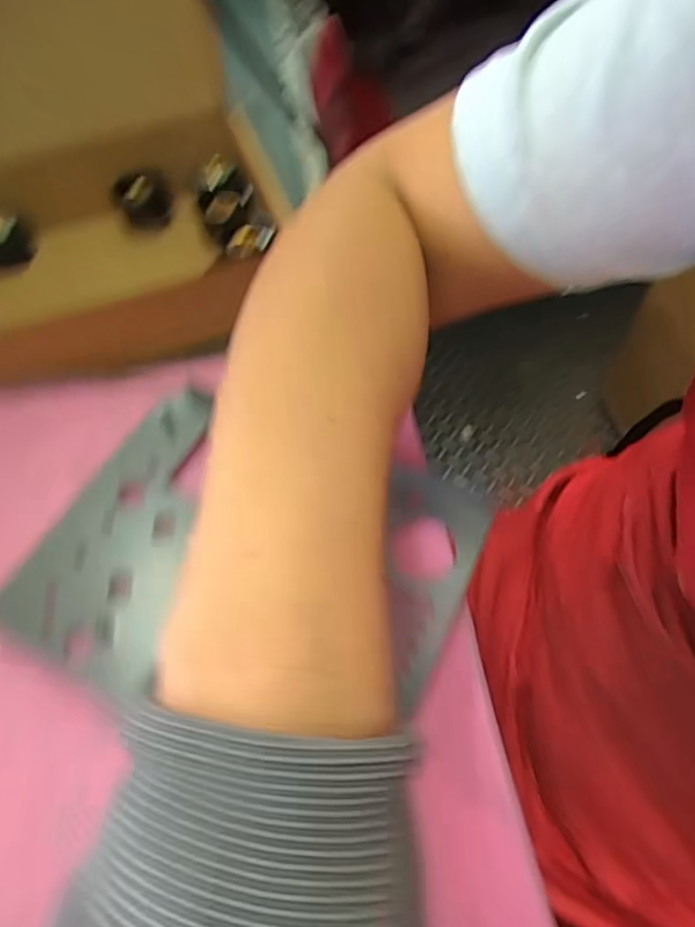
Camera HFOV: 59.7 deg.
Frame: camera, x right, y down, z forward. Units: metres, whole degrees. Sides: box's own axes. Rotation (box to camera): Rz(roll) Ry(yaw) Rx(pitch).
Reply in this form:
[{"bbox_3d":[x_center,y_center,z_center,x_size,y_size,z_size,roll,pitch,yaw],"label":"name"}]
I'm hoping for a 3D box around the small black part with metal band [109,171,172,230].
[{"bbox_3d":[-0.154,-0.198,0.457,0.040,0.035,0.031,-20,54,-10],"label":"small black part with metal band"}]

